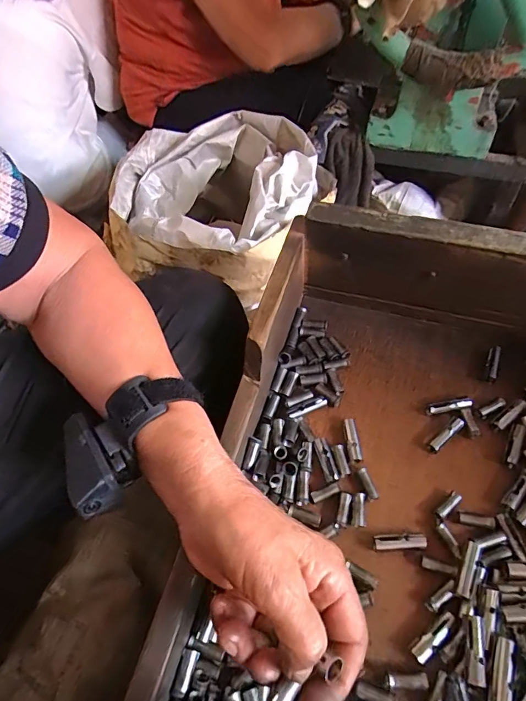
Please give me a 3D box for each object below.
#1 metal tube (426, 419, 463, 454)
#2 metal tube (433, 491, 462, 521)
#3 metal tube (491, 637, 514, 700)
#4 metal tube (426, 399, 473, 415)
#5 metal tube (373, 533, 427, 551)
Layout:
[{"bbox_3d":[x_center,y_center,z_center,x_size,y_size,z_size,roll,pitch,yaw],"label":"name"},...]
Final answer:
[{"bbox_3d":[0.156,0.071,0.356,0.039,0.013,0.009,-40,60,-8],"label":"metal tube"},{"bbox_3d":[0.143,0.120,0.324,0.025,0.010,0.008,-33,58,-24],"label":"metal tube"},{"bbox_3d":[0.147,0.197,0.257,0.011,0.007,0.037,20,53,15],"label":"metal tube"},{"bbox_3d":[0.165,0.049,0.371,0.039,0.009,0.007,-5,51,-5],"label":"metal tube"},{"bbox_3d":[0.101,0.142,0.311,0.038,0.013,0.010,0,51,-1],"label":"metal tube"}]

